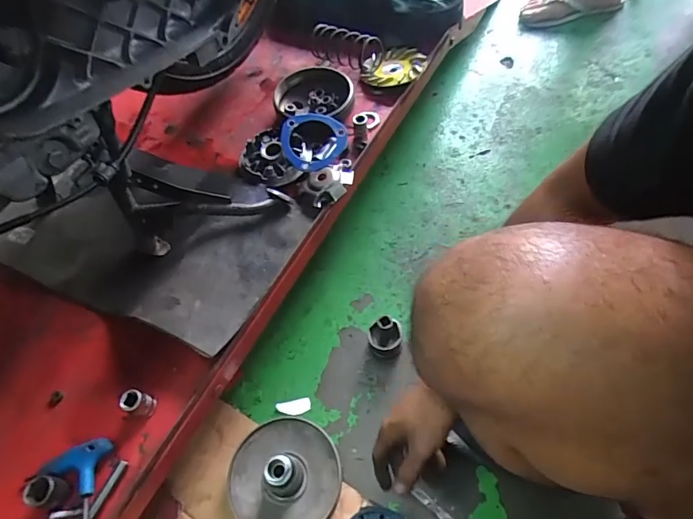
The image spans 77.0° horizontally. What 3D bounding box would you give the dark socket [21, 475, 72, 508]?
[{"bbox_3d":[-0.311,0.245,0.457,0.034,0.036,0.029,3,59,5],"label":"dark socket"}]

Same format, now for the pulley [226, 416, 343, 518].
[{"bbox_3d":[-0.081,0.274,0.556,0.140,0.081,0.139,-2,58,3],"label":"pulley"}]

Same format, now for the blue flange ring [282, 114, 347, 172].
[{"bbox_3d":[-0.051,-0.180,0.672,0.099,0.016,0.100,3,72,-9],"label":"blue flange ring"}]

